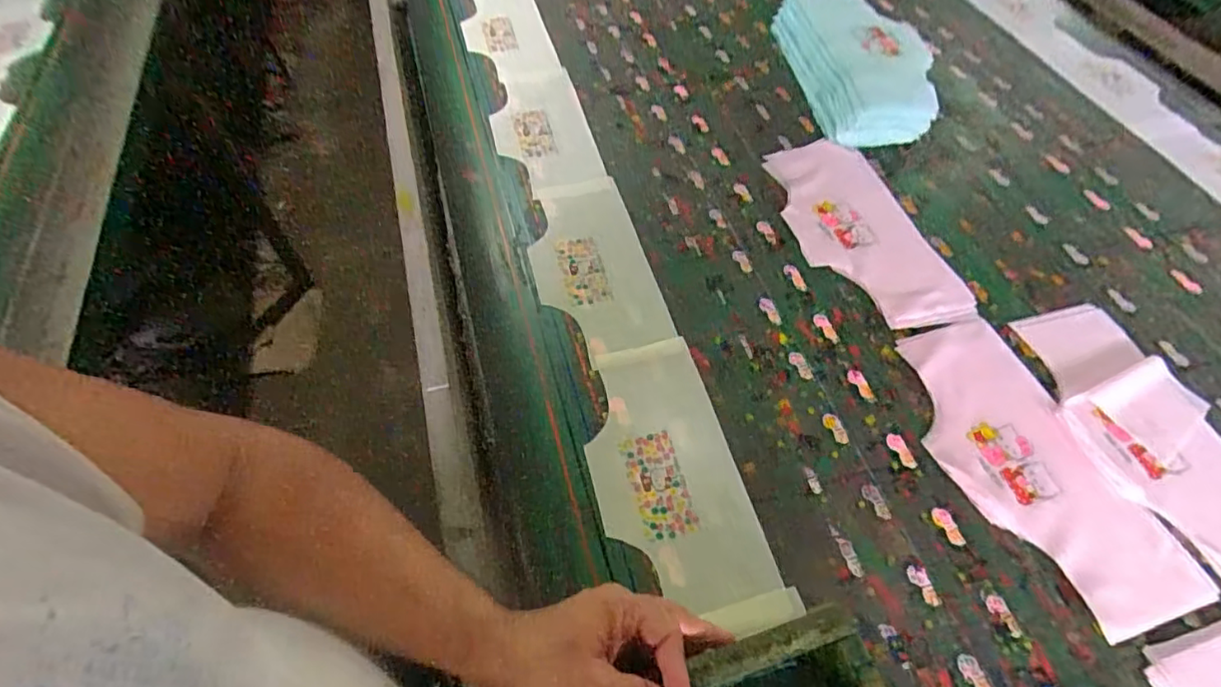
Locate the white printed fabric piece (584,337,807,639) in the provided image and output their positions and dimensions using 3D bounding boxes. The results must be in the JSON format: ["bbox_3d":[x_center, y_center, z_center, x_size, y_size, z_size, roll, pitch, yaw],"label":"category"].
[{"bbox_3d":[0.055,0.124,0.540,0.136,0.009,0.281,-12,59,-10],"label":"white printed fabric piece"}]

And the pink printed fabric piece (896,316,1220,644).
[{"bbox_3d":[0.398,0.111,0.555,0.155,0.008,0.309,-14,59,-10],"label":"pink printed fabric piece"}]

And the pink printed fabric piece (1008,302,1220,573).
[{"bbox_3d":[0.539,0.091,0.574,0.148,0.012,0.311,-10,58,-8],"label":"pink printed fabric piece"}]

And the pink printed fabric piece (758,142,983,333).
[{"bbox_3d":[0.306,-0.149,0.727,0.158,0.008,0.313,-12,58,-9],"label":"pink printed fabric piece"}]

